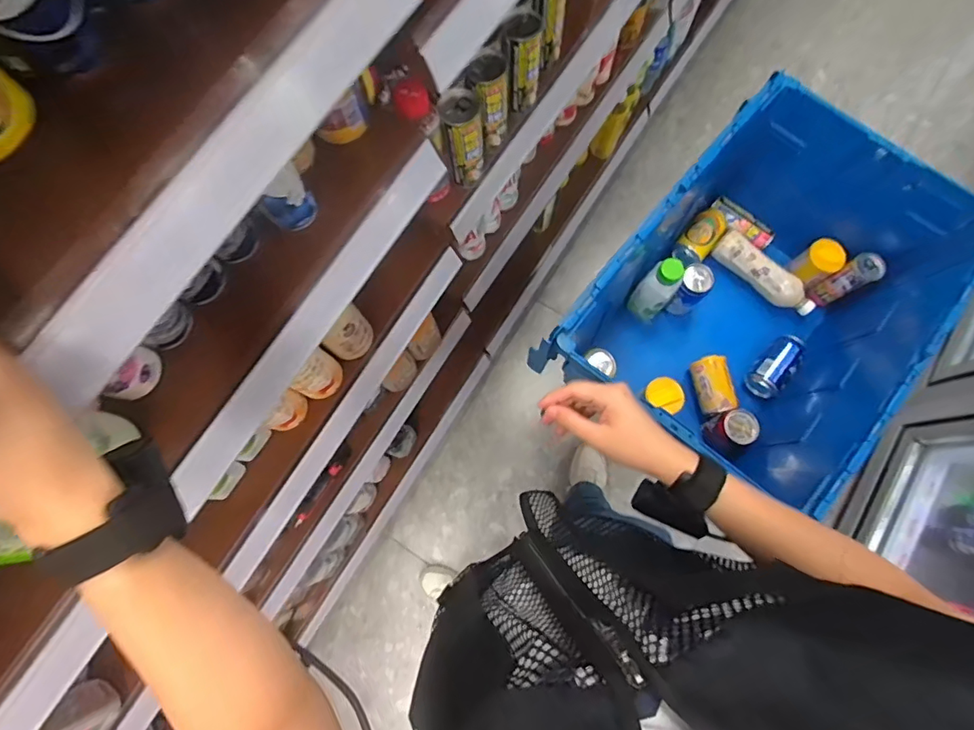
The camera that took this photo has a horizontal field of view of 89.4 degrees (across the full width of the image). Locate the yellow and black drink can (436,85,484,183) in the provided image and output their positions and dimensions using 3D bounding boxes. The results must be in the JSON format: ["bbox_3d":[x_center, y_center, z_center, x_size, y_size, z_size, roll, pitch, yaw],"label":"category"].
[{"bbox_3d":[-0.032,-0.306,0.659,0.051,0.115,0.059,-2,77,1],"label":"yellow and black drink can"}]

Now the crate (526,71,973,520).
[{"bbox_3d":[0.448,-0.073,0.834,0.455,0.332,0.561,40,81,10],"label":"crate"}]

